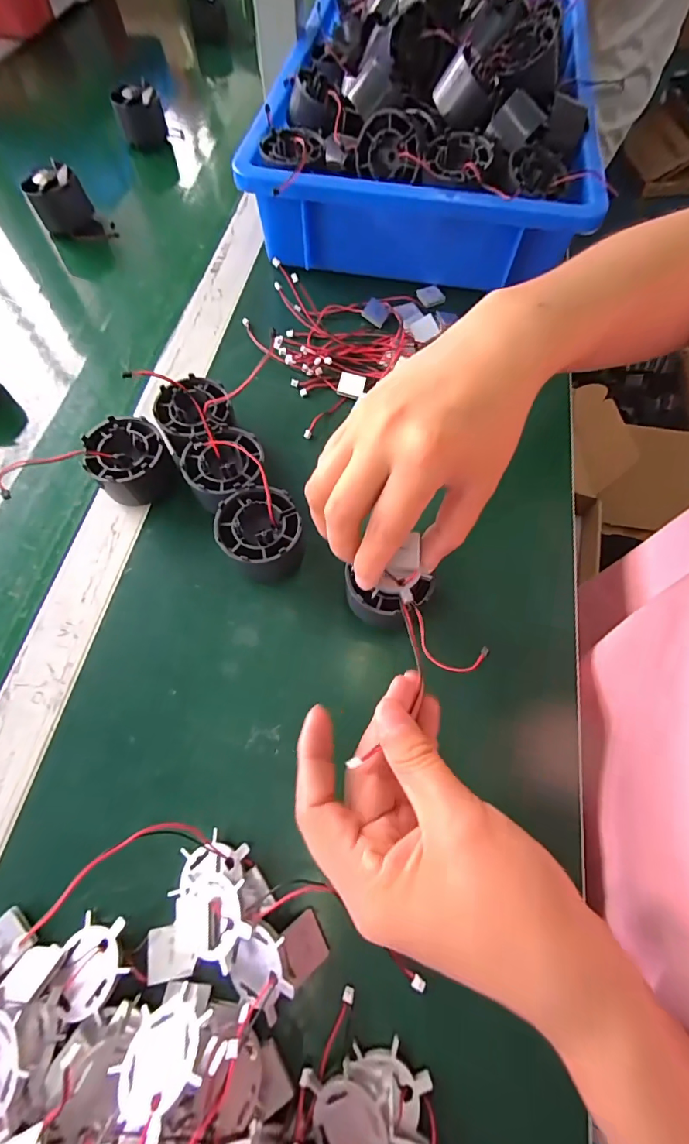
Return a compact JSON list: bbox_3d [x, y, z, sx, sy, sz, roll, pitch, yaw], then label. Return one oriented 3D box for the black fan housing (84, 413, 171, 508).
[{"bbox_3d":[-0.145,-0.074,0.295,0.050,0.041,0.050,0,66,0],"label":"black fan housing"}]

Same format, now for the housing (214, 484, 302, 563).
[{"bbox_3d":[-0.053,-0.023,0.276,0.049,0.038,0.051,0,66,0],"label":"housing"}]

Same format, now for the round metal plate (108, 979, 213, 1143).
[{"bbox_3d":[-0.073,0.192,0.172,0.039,0.004,0.036,-19,24,9],"label":"round metal plate"}]

